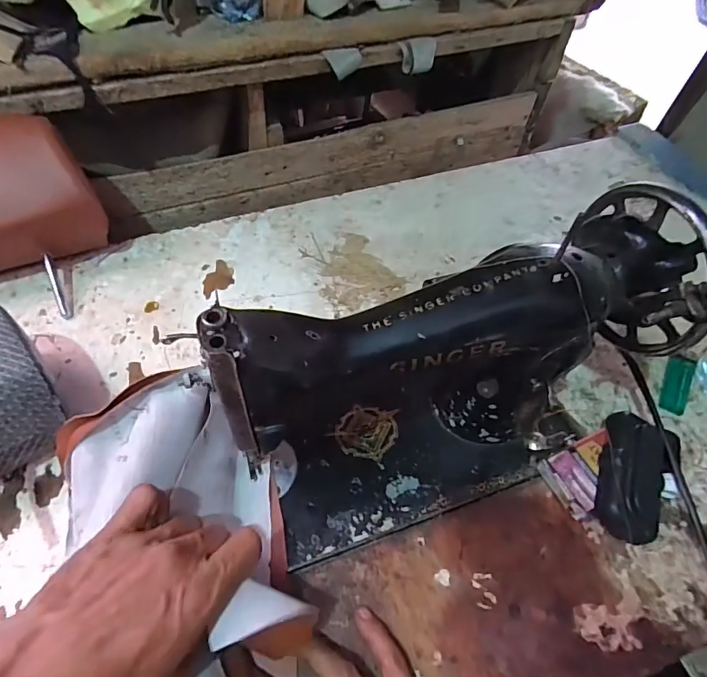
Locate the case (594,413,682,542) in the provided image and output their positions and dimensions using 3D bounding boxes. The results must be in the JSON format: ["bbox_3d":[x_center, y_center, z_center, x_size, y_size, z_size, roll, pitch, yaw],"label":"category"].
[{"bbox_3d":[0.243,0.119,0.398,0.063,0.036,0.111,22,57,12],"label":"case"}]

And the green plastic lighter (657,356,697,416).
[{"bbox_3d":[0.330,0.045,0.474,0.023,0.010,0.070,28,59,16],"label":"green plastic lighter"}]

